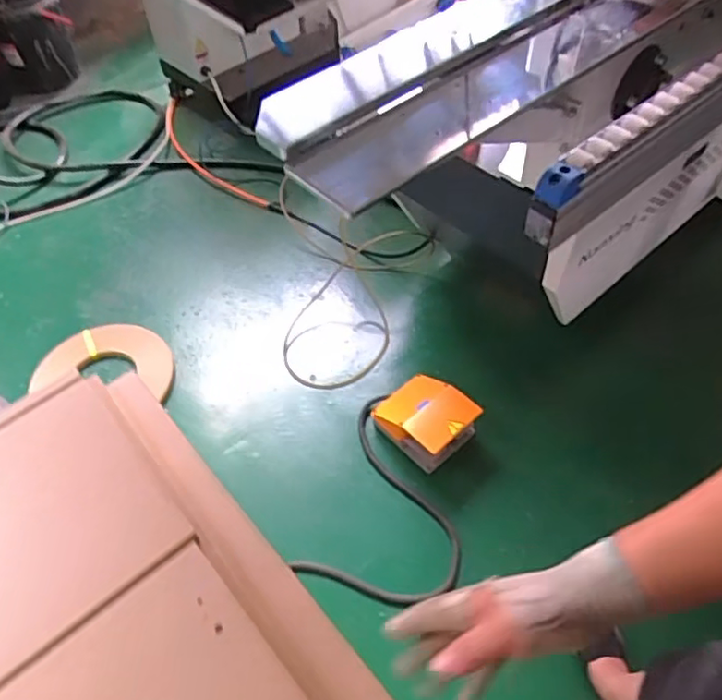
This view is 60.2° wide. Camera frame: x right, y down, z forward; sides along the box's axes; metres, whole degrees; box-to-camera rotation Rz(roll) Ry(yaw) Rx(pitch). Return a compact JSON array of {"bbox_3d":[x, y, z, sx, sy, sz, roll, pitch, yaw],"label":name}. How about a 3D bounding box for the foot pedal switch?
[{"bbox_3d":[0.166,0.179,1.589,0.200,0.117,0.216,-35,59,-24],"label":"foot pedal switch"}]

